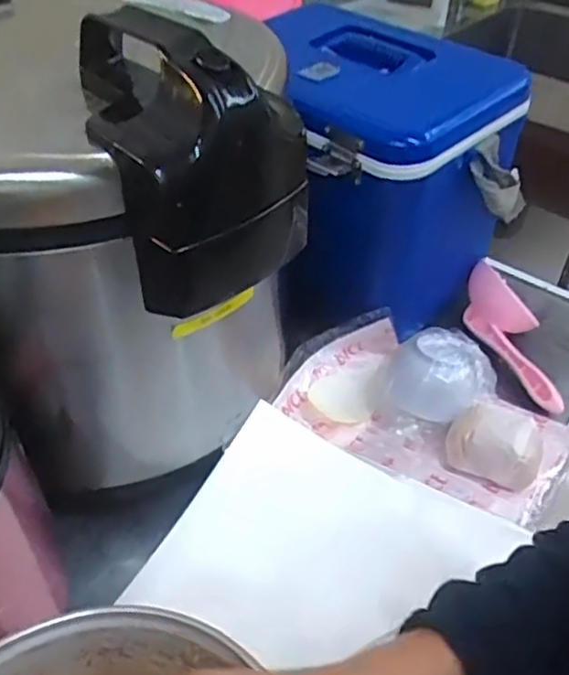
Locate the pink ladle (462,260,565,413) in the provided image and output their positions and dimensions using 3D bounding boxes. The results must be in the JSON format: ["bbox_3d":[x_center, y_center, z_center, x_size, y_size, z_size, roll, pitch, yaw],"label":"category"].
[{"bbox_3d":[0.251,-0.002,0.741,0.079,0.061,0.186,3,42,0],"label":"pink ladle"}]

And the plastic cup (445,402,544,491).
[{"bbox_3d":[0.197,0.097,0.628,0.082,0.052,0.061,19,45,17],"label":"plastic cup"}]

